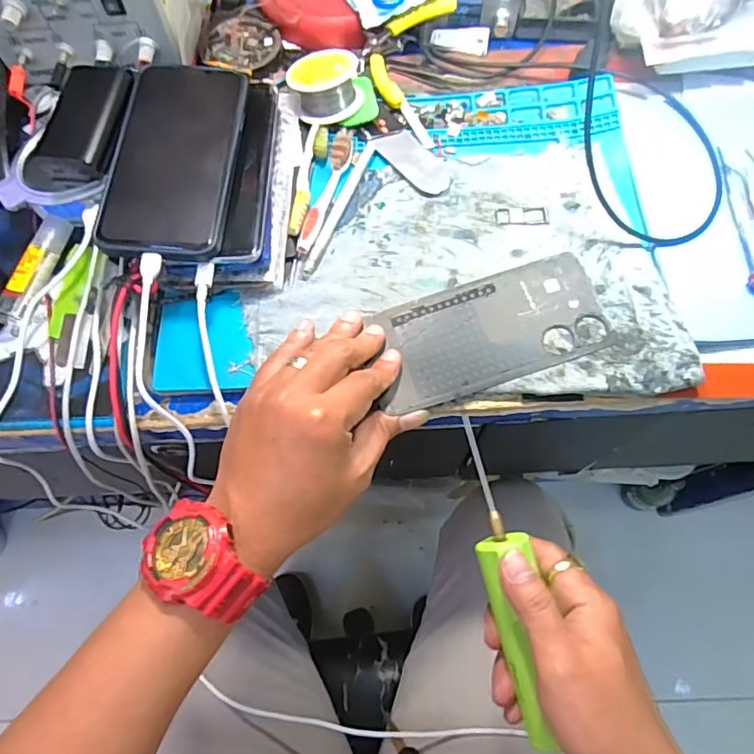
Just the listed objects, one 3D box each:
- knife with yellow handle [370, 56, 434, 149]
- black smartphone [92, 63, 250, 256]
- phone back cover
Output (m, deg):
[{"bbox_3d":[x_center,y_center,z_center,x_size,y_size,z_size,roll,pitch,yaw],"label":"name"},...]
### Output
[{"bbox_3d":[0.017,-0.221,0.431,0.018,0.008,0.099,-25,70,-8],"label":"knife with yellow handle"},{"bbox_3d":[-0.138,-0.151,0.368,0.080,0.013,0.154,4,69,3],"label":"black smartphone"},{"bbox_3d":[0.077,-0.032,0.366,0.152,0.010,0.076,-18,69,-6],"label":"phone back cover"}]

